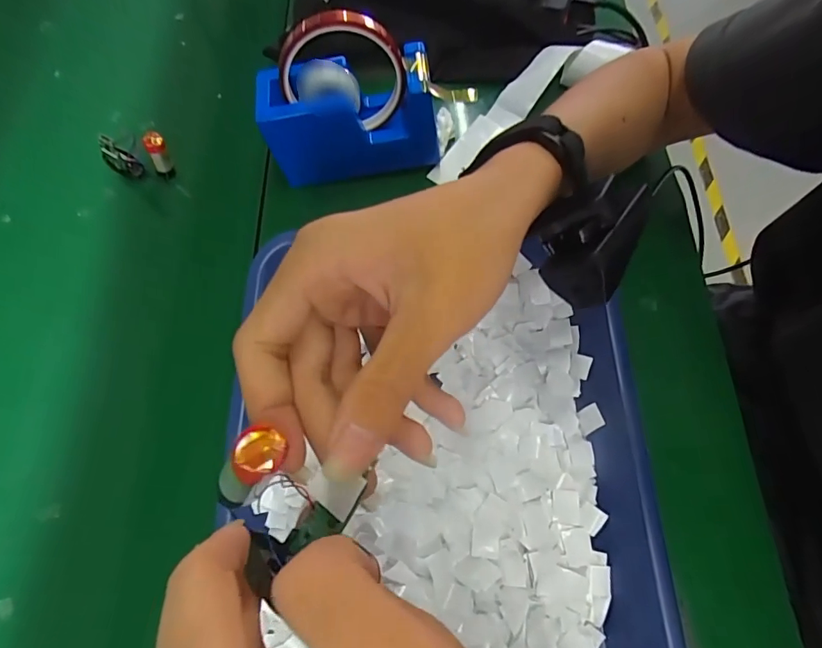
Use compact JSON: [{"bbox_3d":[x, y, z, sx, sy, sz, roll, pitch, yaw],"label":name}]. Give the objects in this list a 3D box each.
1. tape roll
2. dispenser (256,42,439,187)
[{"bbox_3d":[-0.048,-0.175,0.324,0.087,0.085,0.018,-2,68,0],"label":"tape roll"},{"bbox_3d":[-0.043,-0.164,0.345,0.136,0.097,0.053,-9,68,-2],"label":"dispenser"}]

